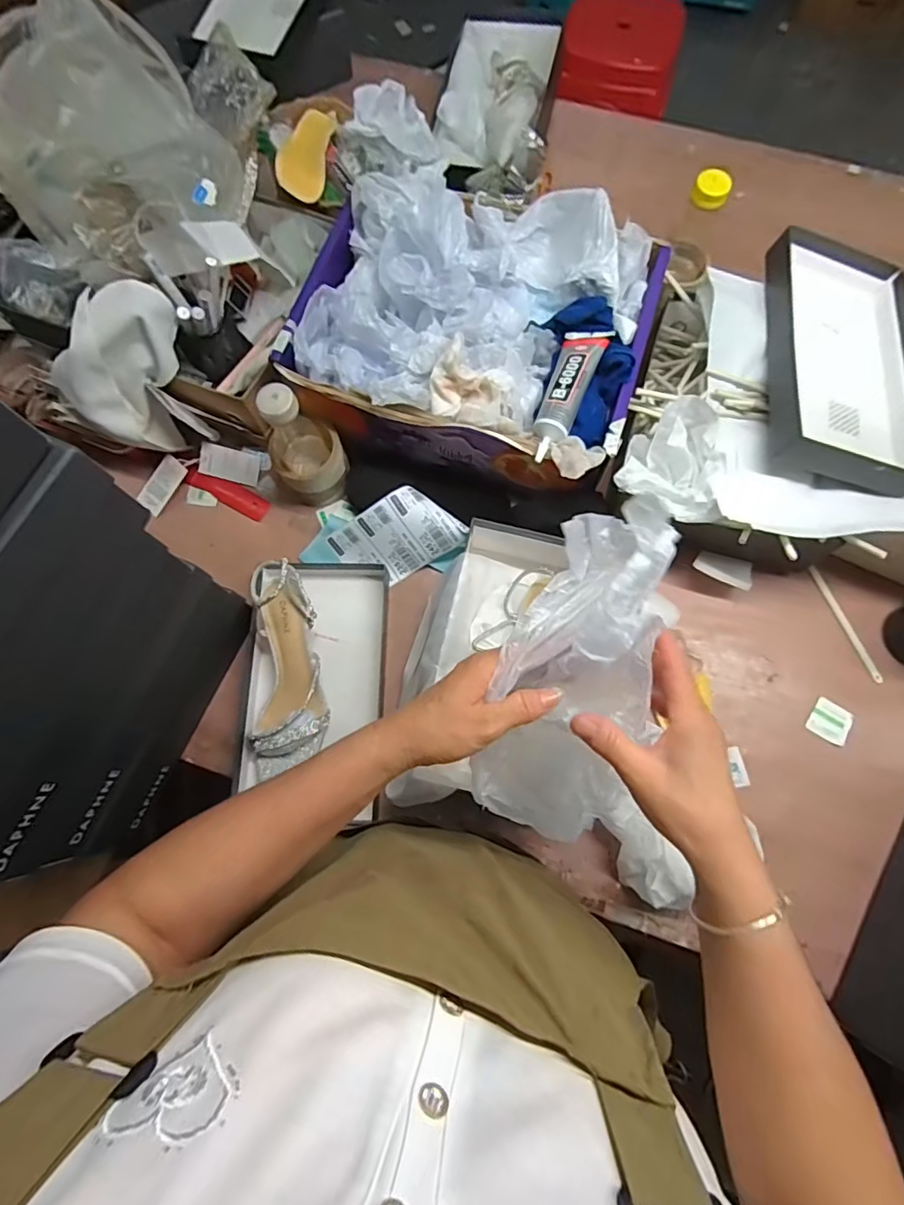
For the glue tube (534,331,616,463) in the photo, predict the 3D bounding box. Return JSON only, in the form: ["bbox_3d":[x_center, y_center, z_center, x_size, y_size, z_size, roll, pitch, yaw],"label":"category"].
[{"bbox_3d":[0.124,-0.235,0.587,0.048,0.026,0.171,24,77,7],"label":"glue tube"}]

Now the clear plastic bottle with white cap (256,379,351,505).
[{"bbox_3d":[-0.180,-0.186,0.637,0.090,0.186,0.073,-25,76,-5],"label":"clear plastic bottle with white cap"}]

